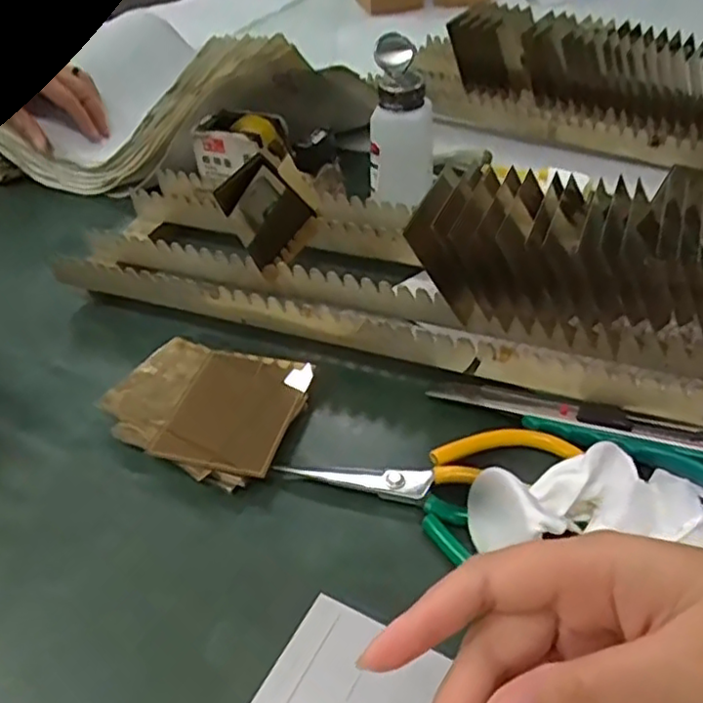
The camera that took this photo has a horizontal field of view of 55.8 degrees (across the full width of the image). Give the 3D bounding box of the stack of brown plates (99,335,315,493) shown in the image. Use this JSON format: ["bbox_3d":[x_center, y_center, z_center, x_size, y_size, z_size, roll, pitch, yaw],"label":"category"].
[{"bbox_3d":[-0.101,0.034,0.446,0.131,0.014,0.107,10,43,16],"label":"stack of brown plates"}]

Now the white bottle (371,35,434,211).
[{"bbox_3d":[0.046,-0.202,0.584,0.052,0.121,0.057,4,42,10],"label":"white bottle"}]

